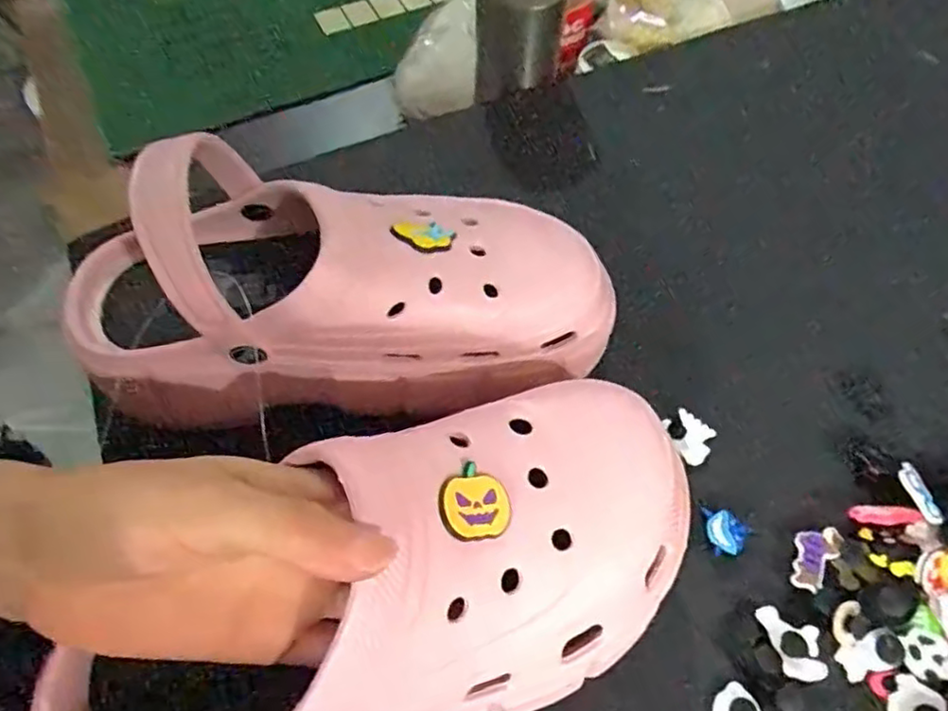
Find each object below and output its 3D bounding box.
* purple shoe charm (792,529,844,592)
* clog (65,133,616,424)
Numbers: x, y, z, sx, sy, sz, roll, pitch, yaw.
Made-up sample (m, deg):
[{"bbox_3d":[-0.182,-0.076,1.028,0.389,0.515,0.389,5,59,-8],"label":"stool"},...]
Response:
[{"bbox_3d":[0.160,0.094,0.312,0.019,0.004,0.033,36,66,19],"label":"purple shoe charm"},{"bbox_3d":[-0.060,-0.042,0.302,0.244,0.104,0.102,-4,60,-2],"label":"clog"}]

